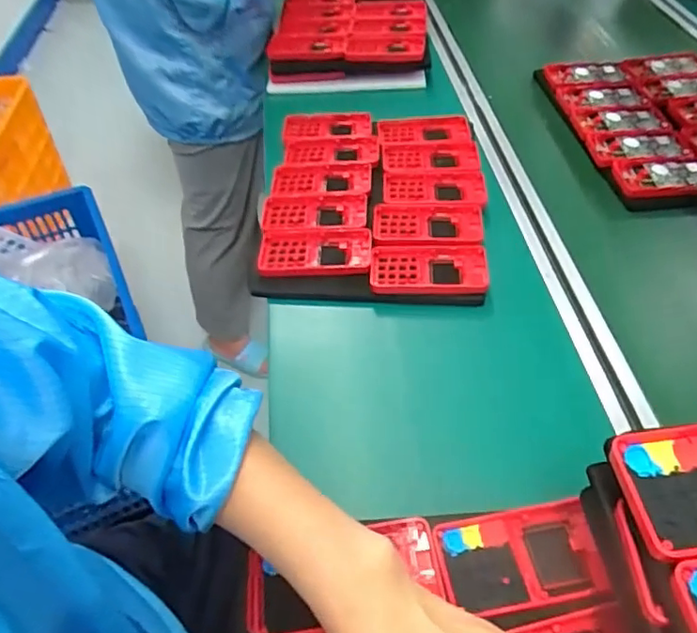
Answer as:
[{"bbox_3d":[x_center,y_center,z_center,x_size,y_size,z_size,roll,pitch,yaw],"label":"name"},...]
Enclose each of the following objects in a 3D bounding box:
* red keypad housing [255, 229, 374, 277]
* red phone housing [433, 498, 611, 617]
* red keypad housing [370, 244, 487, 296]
[{"bbox_3d":[-0.037,-0.072,0.638,0.122,0.016,0.065,-2,48,1],"label":"red keypad housing"},{"bbox_3d":[0.115,0.158,0.380,0.107,0.009,0.062,-8,48,-5],"label":"red phone housing"},{"bbox_3d":[0.085,-0.053,0.611,0.124,0.010,0.066,3,48,6],"label":"red keypad housing"}]

